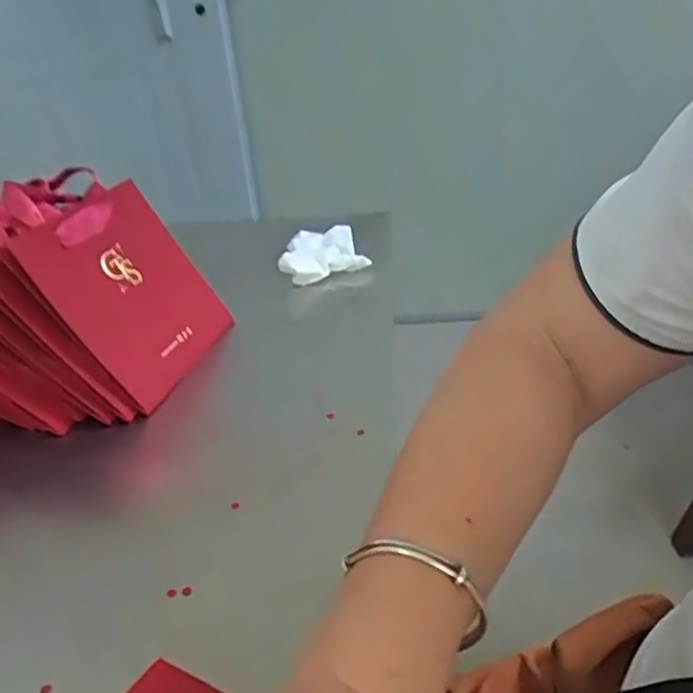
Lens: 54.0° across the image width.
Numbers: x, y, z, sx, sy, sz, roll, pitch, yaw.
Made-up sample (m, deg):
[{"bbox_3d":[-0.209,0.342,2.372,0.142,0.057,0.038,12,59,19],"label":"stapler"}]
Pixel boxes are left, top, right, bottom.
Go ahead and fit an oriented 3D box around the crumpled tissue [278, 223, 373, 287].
[{"bbox_3d":[-0.025,-0.092,0.656,0.082,0.027,0.086,-10,29,-7],"label":"crumpled tissue"}]

